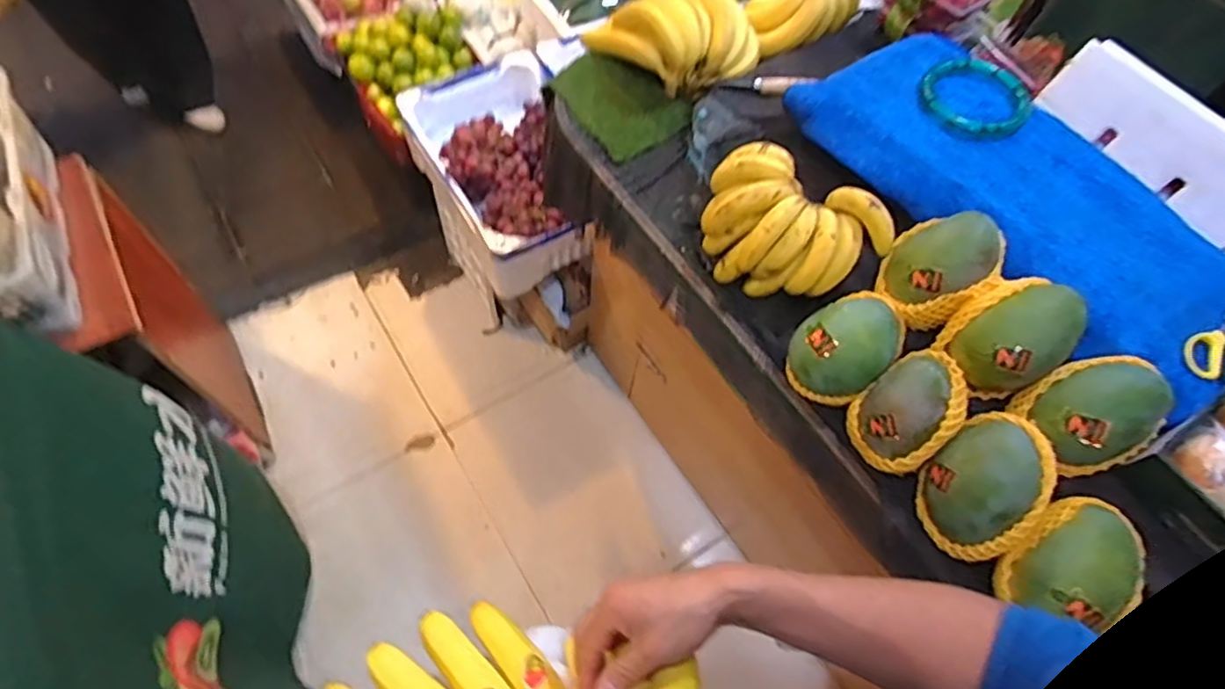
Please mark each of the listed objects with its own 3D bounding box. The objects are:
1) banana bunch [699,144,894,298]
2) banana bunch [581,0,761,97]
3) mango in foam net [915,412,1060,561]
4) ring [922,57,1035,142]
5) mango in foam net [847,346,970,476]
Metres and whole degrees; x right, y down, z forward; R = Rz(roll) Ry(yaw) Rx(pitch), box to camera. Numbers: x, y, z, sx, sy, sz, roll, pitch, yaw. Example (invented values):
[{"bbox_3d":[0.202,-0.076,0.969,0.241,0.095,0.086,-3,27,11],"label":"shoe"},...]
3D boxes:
[{"bbox_3d":[0.216,-0.140,0.842,0.232,0.125,0.130,33,64,14],"label":"banana bunch"},{"bbox_3d":[0.093,-0.485,1.018,0.243,0.124,0.150,42,66,18],"label":"banana bunch"},{"bbox_3d":[0.399,0.152,0.710,0.126,0.100,0.110,-39,70,-22],"label":"mango in foam net"},{"bbox_3d":[0.478,-0.327,0.862,0.137,0.019,0.139,2,61,-3],"label":"ring"},{"bbox_3d":[0.336,0.076,0.746,0.114,0.086,0.099,-34,68,-20],"label":"mango in foam net"}]

